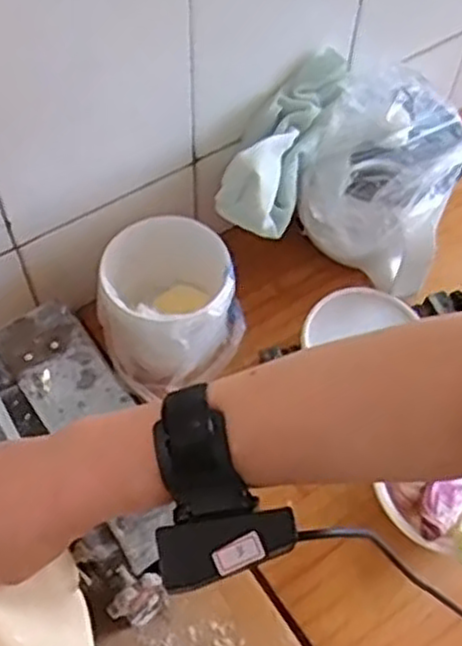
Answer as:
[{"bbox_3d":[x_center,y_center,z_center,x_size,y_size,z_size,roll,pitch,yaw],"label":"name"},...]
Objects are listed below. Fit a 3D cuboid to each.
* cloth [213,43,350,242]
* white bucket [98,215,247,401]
[{"bbox_3d":[0.046,-0.184,0.758,0.075,0.085,0.183,20,60,10],"label":"cloth"},{"bbox_3d":[-0.058,-0.018,0.775,0.136,0.115,0.143,1,58,-2],"label":"white bucket"}]

